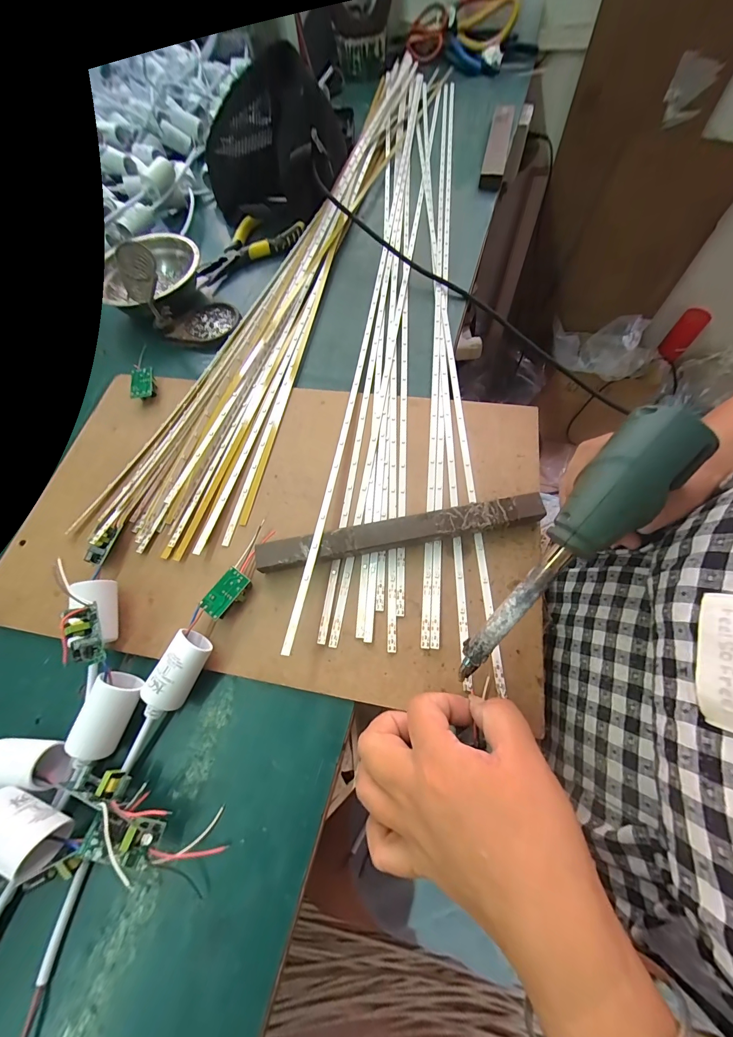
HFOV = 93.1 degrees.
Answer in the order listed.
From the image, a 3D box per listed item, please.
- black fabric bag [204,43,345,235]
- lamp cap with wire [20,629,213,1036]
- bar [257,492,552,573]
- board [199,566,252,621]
[{"bbox_3d":[-0.125,-0.469,0.442,0.176,0.121,0.125,6,66,6],"label":"black fabric bag"},{"bbox_3d":[-0.149,0.169,0.204,0.029,0.031,0.201,18,68,11],"label":"lamp cap with wire"},{"bbox_3d":[0.026,0.013,0.267,0.213,0.018,0.023,-10,66,-1],"label":"bar"},{"bbox_3d":[-0.103,0.056,0.259,0.020,0.014,0.035,31,71,16],"label":"board"}]

